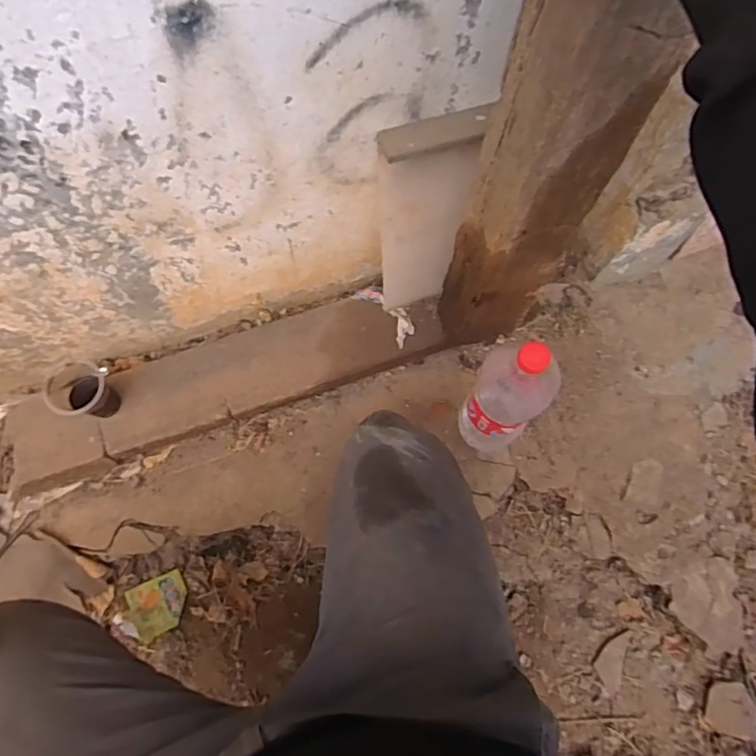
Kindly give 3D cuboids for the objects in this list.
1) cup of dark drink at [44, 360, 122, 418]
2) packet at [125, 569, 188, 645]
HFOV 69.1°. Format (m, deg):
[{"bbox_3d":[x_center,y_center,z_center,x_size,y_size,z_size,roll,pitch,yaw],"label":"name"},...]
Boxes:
[{"bbox_3d":[-0.376,0.018,0.711,0.073,0.080,0.076,1,71,-2],"label":"cup of dark drink"},{"bbox_3d":[-0.310,0.324,0.780,0.077,0.011,0.073,-25,74,-10],"label":"packet"}]

